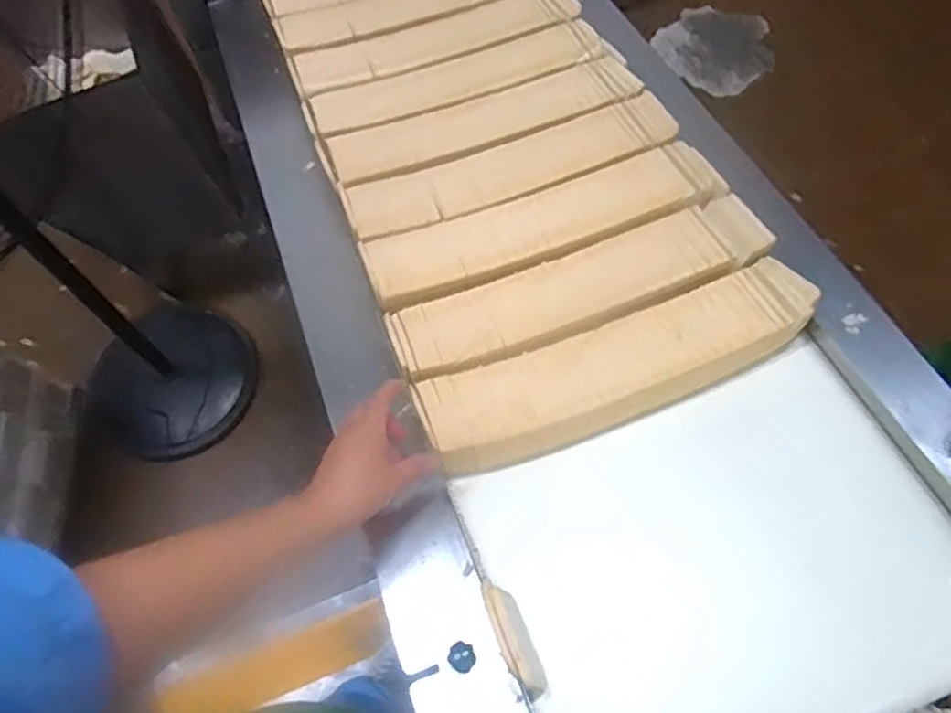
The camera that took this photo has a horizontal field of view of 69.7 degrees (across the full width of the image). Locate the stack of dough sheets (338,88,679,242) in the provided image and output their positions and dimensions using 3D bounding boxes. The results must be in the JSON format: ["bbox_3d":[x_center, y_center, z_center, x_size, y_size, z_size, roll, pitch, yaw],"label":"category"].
[{"bbox_3d":[0.047,-0.213,0.766,0.383,0.025,0.089,-20,68,-9],"label":"stack of dough sheets"}]

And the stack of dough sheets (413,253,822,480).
[{"bbox_3d":[0.144,0.003,0.634,0.383,0.039,0.094,-21,68,-9],"label":"stack of dough sheets"}]

